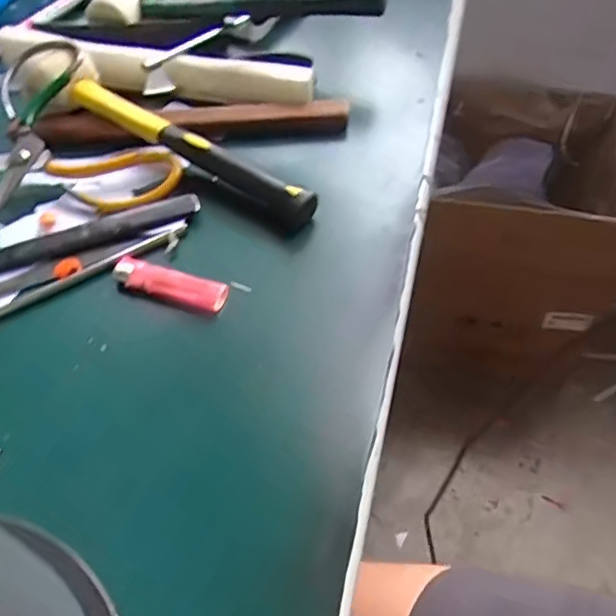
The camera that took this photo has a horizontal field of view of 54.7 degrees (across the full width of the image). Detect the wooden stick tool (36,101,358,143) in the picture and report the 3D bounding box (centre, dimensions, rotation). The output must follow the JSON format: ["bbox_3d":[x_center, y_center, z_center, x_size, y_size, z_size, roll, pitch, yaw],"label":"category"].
[{"bbox_3d":[-0.096,-0.156,0.501,0.256,0.020,0.034,-6,52,-5],"label":"wooden stick tool"}]

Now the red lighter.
[{"bbox_3d":[-0.093,-0.018,0.396,0.082,0.007,0.024,15,53,11],"label":"red lighter"}]

